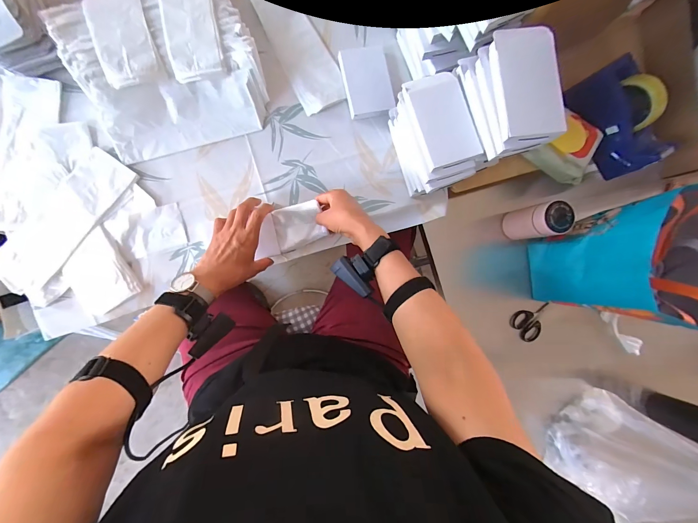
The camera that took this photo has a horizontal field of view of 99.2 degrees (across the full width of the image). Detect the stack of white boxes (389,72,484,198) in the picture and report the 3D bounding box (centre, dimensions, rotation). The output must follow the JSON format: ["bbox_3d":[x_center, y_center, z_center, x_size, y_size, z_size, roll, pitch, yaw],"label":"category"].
[{"bbox_3d":[0.141,-0.210,0.522,0.099,0.125,0.166,-22,92,-6],"label":"stack of white boxes"}]

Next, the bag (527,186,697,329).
[{"bbox_3d":[0.524,-0.004,0.550,0.227,0.229,0.208,9,88,-6],"label":"bag"}]

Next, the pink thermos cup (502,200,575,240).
[{"bbox_3d":[0.374,-0.078,0.596,0.057,0.123,0.061,0,89,-6],"label":"pink thermos cup"}]

